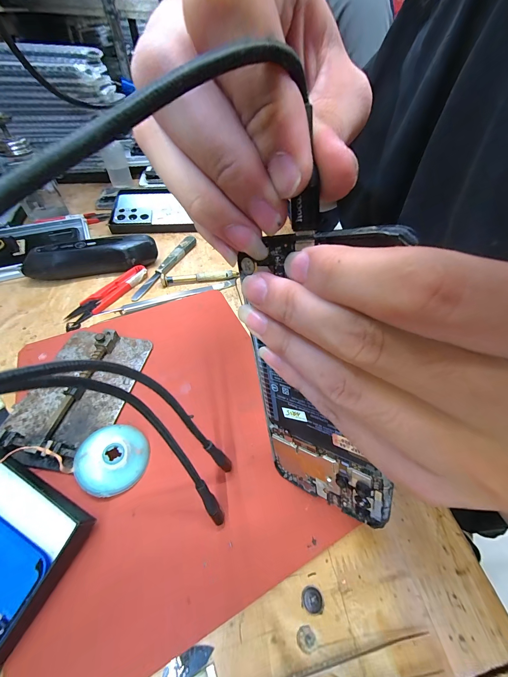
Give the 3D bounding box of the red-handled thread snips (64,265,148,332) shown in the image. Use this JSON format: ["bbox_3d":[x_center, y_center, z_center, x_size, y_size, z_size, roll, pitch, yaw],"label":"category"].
[{"bbox_3d":[-0.165,-0.050,0.295,0.024,0.010,0.106,29,55,18],"label":"red-handled thread snips"}]

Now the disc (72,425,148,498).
[{"bbox_3d":[-0.094,0.080,0.176,0.043,0.005,0.042,13,58,-22],"label":"disc"}]

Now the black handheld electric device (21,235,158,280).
[{"bbox_3d":[-0.190,-0.094,0.312,0.141,0.035,0.027,-14,53,-14],"label":"black handheld electric device"}]

